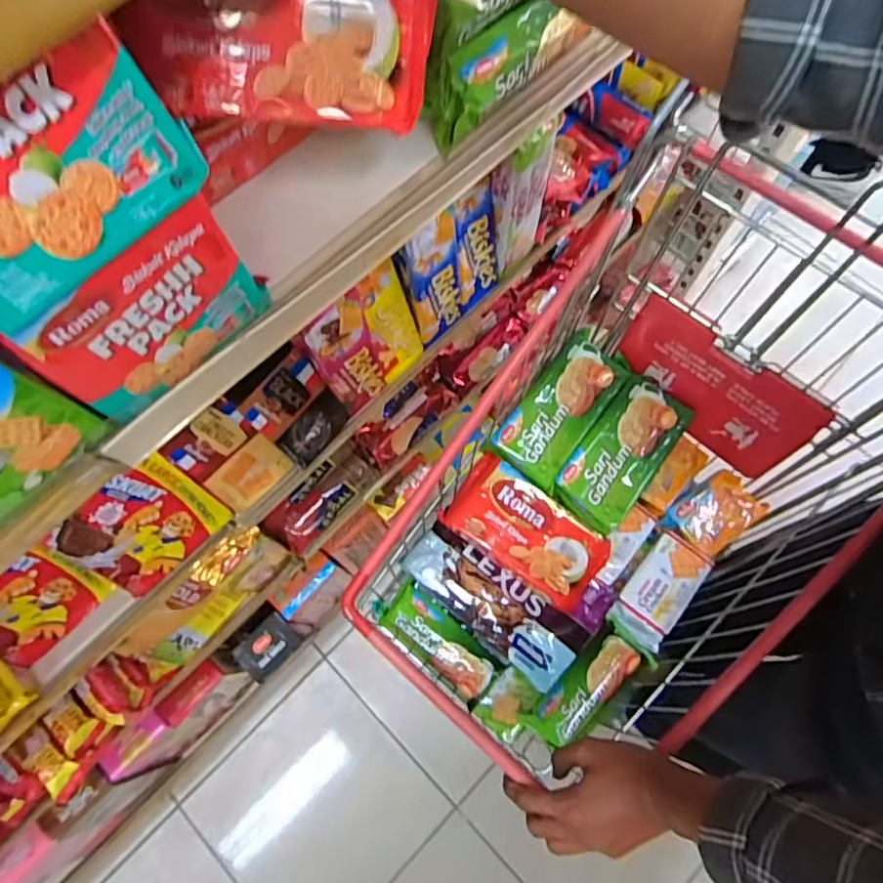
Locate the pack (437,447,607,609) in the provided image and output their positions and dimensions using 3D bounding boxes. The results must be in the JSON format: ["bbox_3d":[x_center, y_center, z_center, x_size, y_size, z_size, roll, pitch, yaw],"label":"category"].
[{"bbox_3d":[0.108,0.112,0.747,0.198,0.042,0.107,34,76,11],"label":"pack"}]

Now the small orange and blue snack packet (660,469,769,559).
[{"bbox_3d":[0.371,0.098,0.801,0.125,0.021,0.085,-35,75,-9],"label":"small orange and blue snack packet"}]

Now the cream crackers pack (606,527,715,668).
[{"bbox_3d":[0.281,0.192,0.754,0.075,0.030,0.152,36,77,12],"label":"cream crackers pack"}]

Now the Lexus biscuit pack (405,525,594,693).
[{"bbox_3d":[0.064,0.204,0.742,0.234,0.041,0.092,35,77,12],"label":"Lexus biscuit pack"}]

